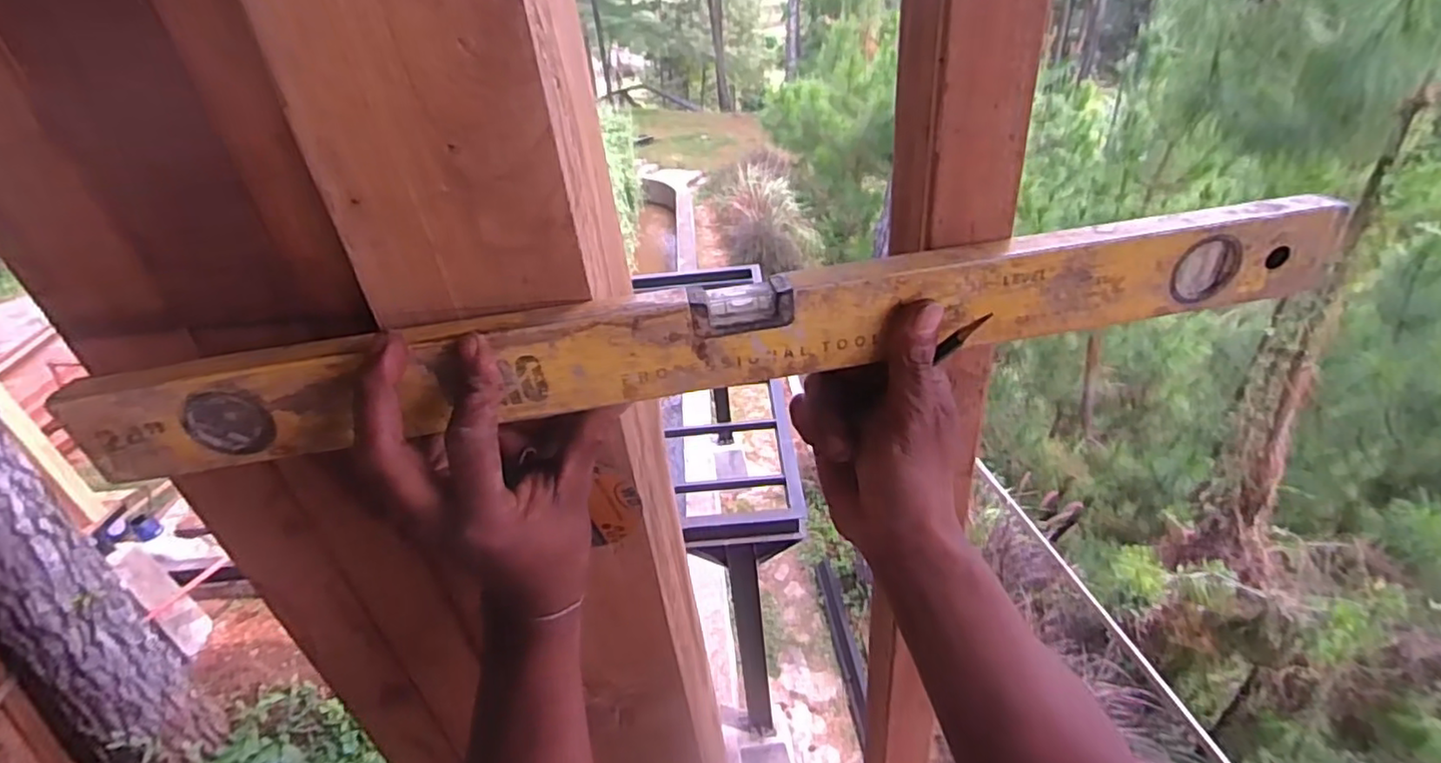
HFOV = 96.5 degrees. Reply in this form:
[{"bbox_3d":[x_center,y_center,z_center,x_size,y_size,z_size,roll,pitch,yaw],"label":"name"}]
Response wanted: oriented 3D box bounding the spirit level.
[{"bbox_3d":[0.010,-0.024,0.314,0.594,0.054,0.019,-9,34,-4],"label":"spirit level"}]

